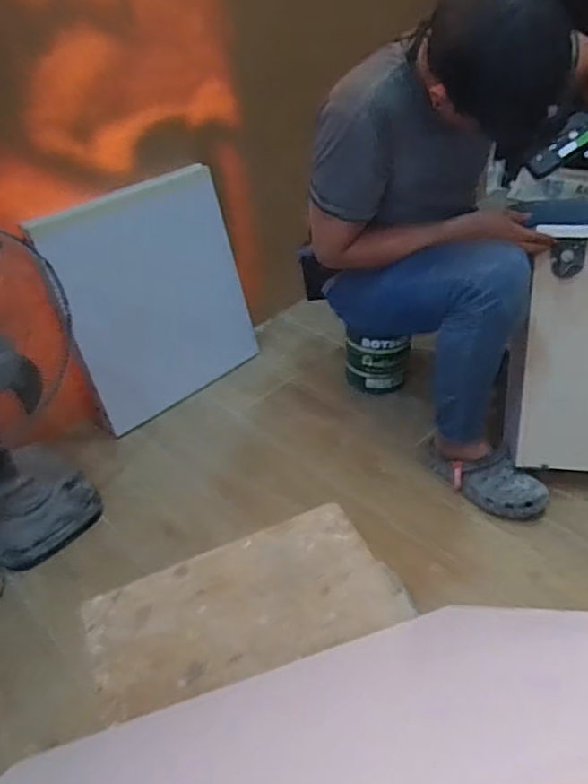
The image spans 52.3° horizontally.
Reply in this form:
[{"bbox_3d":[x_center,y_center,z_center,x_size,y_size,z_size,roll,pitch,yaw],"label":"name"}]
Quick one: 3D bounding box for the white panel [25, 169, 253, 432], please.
[{"bbox_3d":[-0.316,-0.217,1.459,0.058,0.541,0.480,15,39,34],"label":"white panel"}]

